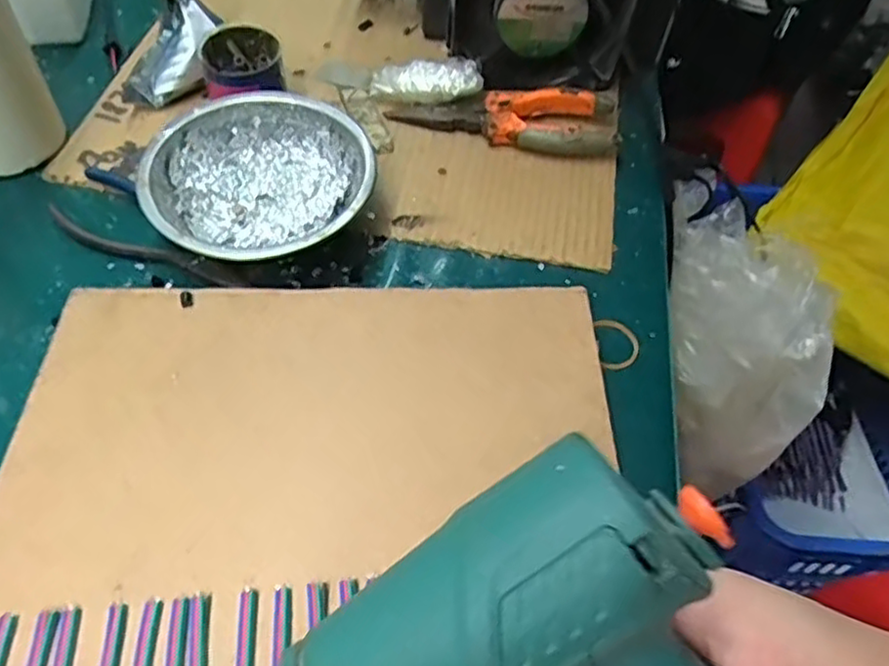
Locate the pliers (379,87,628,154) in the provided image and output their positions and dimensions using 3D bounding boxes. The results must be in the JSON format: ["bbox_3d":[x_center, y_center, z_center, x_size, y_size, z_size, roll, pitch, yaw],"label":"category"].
[{"bbox_3d":[0.042,-0.147,0.469,0.145,0.027,0.041,7,53,1],"label":"pliers"}]

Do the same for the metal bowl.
[{"bbox_3d":[-0.105,-0.083,0.400,0.122,0.044,0.118,2,53,-3],"label":"metal bowl"}]

